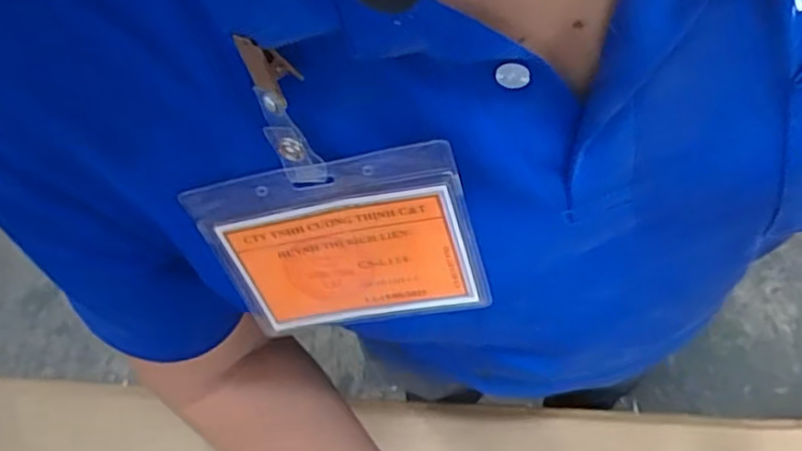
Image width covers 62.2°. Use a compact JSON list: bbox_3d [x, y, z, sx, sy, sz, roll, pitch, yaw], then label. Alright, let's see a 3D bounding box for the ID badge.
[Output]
[{"bbox_3d":[-0.021,0.009,0.258,0.097,0.084,0.004,-10,40,11],"label":"ID badge"}]

